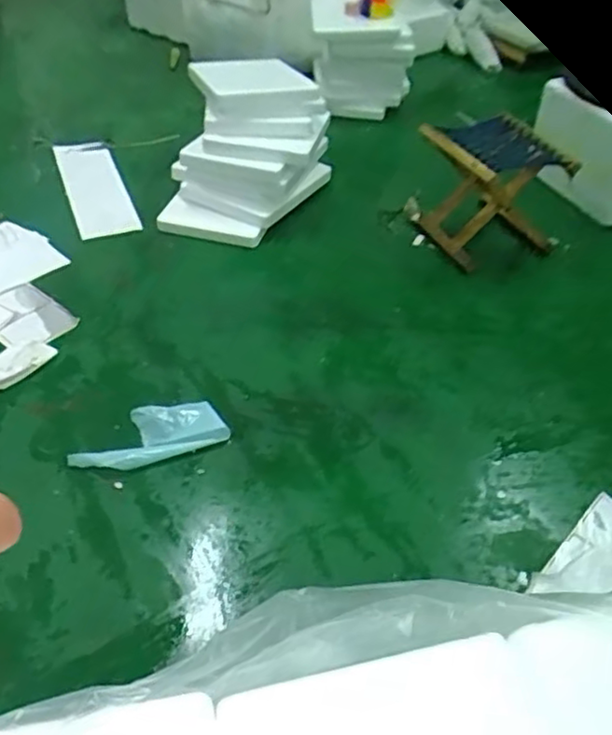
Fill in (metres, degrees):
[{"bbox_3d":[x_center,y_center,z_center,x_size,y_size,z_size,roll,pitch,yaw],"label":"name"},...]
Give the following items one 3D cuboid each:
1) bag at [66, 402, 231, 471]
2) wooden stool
[{"bbox_3d":[-0.270,0.114,1.155,0.252,0.027,0.113,-17,47,-19],"label":"bag"},{"bbox_3d":[0.402,-0.402,1.539,0.271,0.267,0.230,-17,49,-18],"label":"wooden stool"}]

